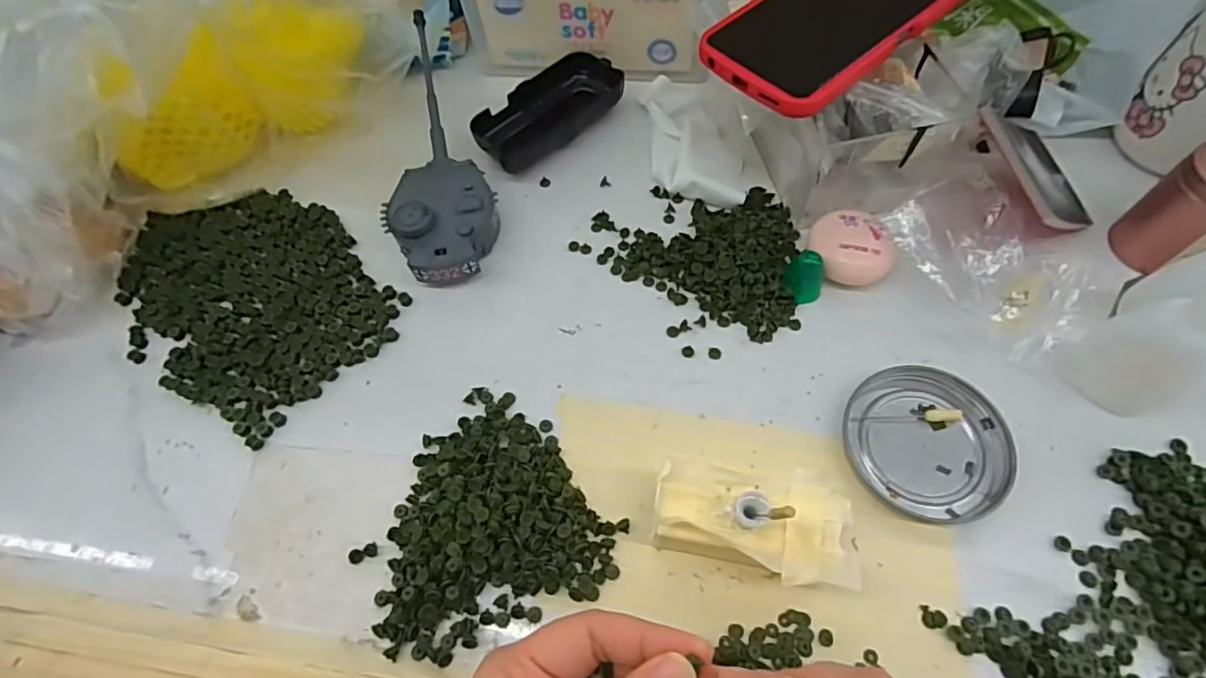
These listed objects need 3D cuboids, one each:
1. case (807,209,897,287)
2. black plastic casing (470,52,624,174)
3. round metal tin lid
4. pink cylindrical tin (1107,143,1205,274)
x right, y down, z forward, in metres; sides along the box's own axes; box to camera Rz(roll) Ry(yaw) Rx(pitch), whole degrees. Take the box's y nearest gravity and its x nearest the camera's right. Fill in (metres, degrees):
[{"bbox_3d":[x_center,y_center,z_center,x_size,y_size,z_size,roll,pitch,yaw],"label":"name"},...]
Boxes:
[{"bbox_3d":[0.144,-0.053,0.344,0.036,0.021,0.046,-29,64,-12],"label":"case"},{"bbox_3d":[-0.039,-0.160,0.414,0.106,0.023,0.052,-36,66,-15],"label":"black plastic casing"},{"bbox_3d":[0.164,0.051,0.299,0.076,0.007,0.076,-1,62,3],"label":"round metal tin lid"},{"bbox_3d":[0.324,-0.070,0.323,0.042,0.063,0.043,-1,62,3],"label":"pink cylindrical tin"}]

